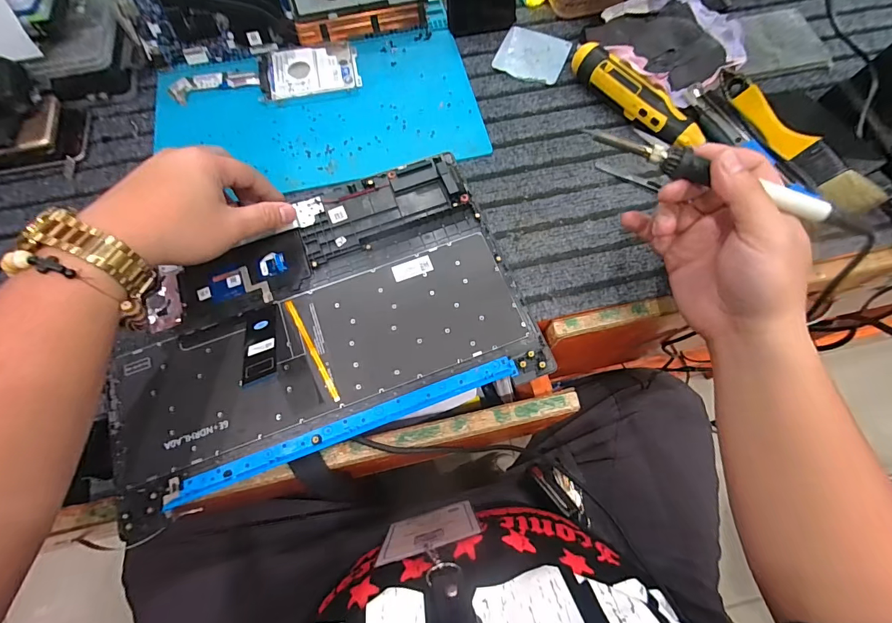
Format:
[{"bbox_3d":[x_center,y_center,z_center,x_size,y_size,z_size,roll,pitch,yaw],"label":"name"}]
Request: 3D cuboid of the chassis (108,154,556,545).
[{"bbox_3d":[-0.118,-0.001,0.358,0.344,0.019,0.234,-20,70,-8],"label":"chassis"}]

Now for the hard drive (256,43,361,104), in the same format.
[{"bbox_3d":[-0.156,-0.276,0.465,0.111,0.009,0.073,-10,69,-4],"label":"hard drive"}]

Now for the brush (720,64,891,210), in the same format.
[{"bbox_3d":[0.326,-0.170,0.390,0.035,0.025,0.191,-20,70,-8],"label":"brush"}]

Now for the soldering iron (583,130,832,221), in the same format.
[{"bbox_3d":[0.183,-0.099,0.289,0.168,0.015,0.016,21,70,6],"label":"soldering iron"}]

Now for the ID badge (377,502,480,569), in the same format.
[{"bbox_3d":[-0.015,0.214,0.407,0.091,0.125,0.007,-14,77,-4],"label":"ID badge"}]

